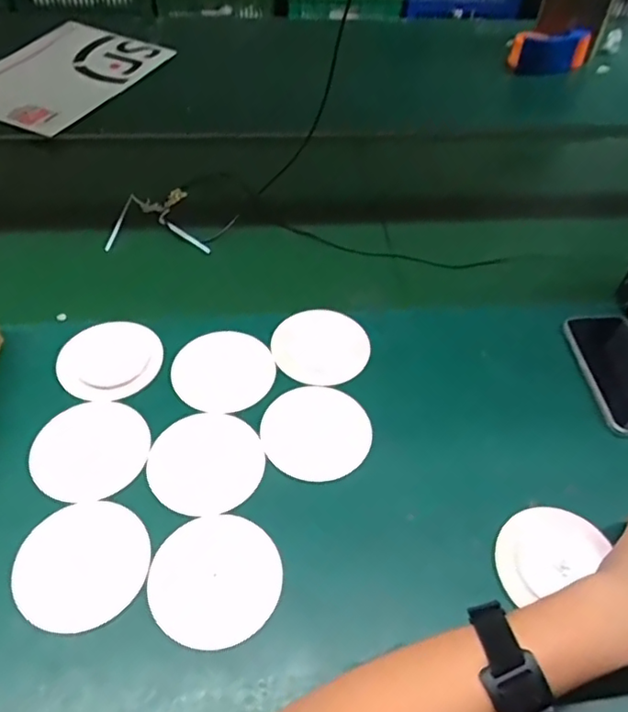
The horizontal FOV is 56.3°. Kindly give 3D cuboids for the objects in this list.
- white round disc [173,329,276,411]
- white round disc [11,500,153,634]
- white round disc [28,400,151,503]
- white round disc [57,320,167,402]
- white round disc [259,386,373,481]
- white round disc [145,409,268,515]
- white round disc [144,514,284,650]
[{"bbox_3d":[-0.089,0.013,0.588,0.098,0.005,0.096,1,49,-2],"label":"white round disc"},{"bbox_3d":[-0.182,0.162,0.460,0.099,0.004,0.097,1,49,-2],"label":"white round disc"},{"bbox_3d":[-0.199,0.083,0.524,0.098,0.004,0.101,1,49,-2],"label":"white round disc"},{"bbox_3d":[-0.201,0.003,0.585,0.091,0.013,0.096,1,49,-2],"label":"white round disc"},{"bbox_3d":[0.002,0.068,0.545,0.099,0.006,0.089,13,50,8],"label":"white round disc"},{"bbox_3d":[-0.096,0.094,0.523,0.097,0.008,0.097,1,49,-2],"label":"white round disc"},{"bbox_3d":[-0.077,0.173,0.457,0.100,0.006,0.097,-1,52,1],"label":"white round disc"}]

